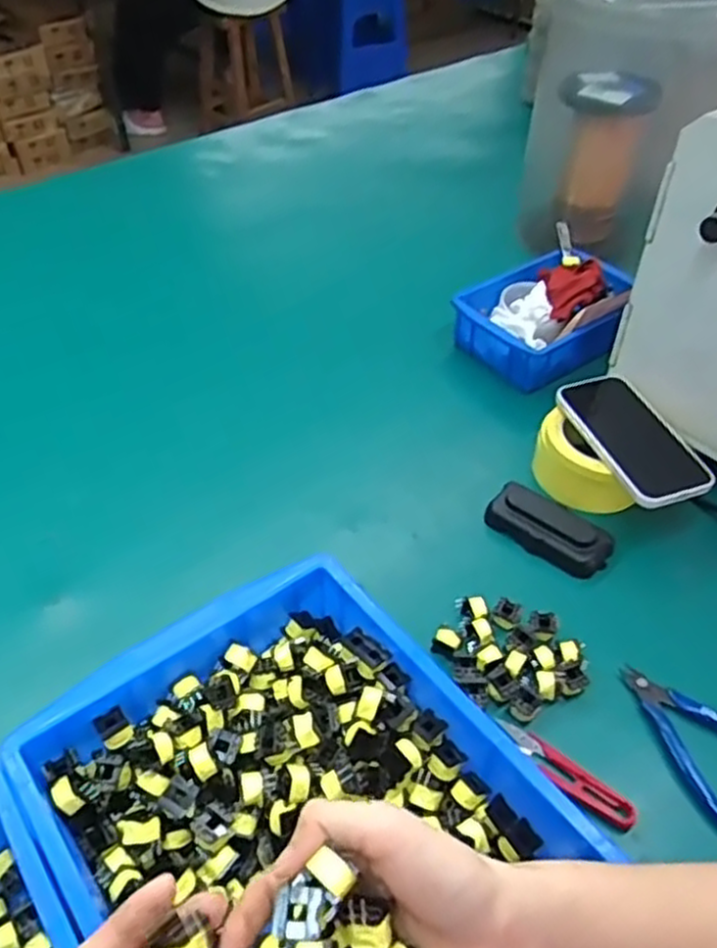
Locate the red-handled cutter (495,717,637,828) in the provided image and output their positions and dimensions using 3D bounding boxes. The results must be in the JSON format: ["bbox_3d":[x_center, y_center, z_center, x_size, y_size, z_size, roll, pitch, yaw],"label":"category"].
[{"bbox_3d":[0.138,0.201,0.497,0.100,0.010,0.024,34,53,27],"label":"red-handled cutter"}]

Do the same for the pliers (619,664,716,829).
[{"bbox_3d":[0.246,0.179,0.519,0.077,0.012,0.118,-15,48,-16],"label":"pliers"}]

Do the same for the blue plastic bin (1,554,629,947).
[{"bbox_3d":[-0.008,0.231,0.406,0.231,0.089,0.372,-29,53,-27],"label":"blue plastic bin"}]

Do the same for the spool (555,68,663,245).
[{"bbox_3d":[0.291,-0.392,0.914,0.103,0.181,0.100,1,46,-1],"label":"spool"}]

